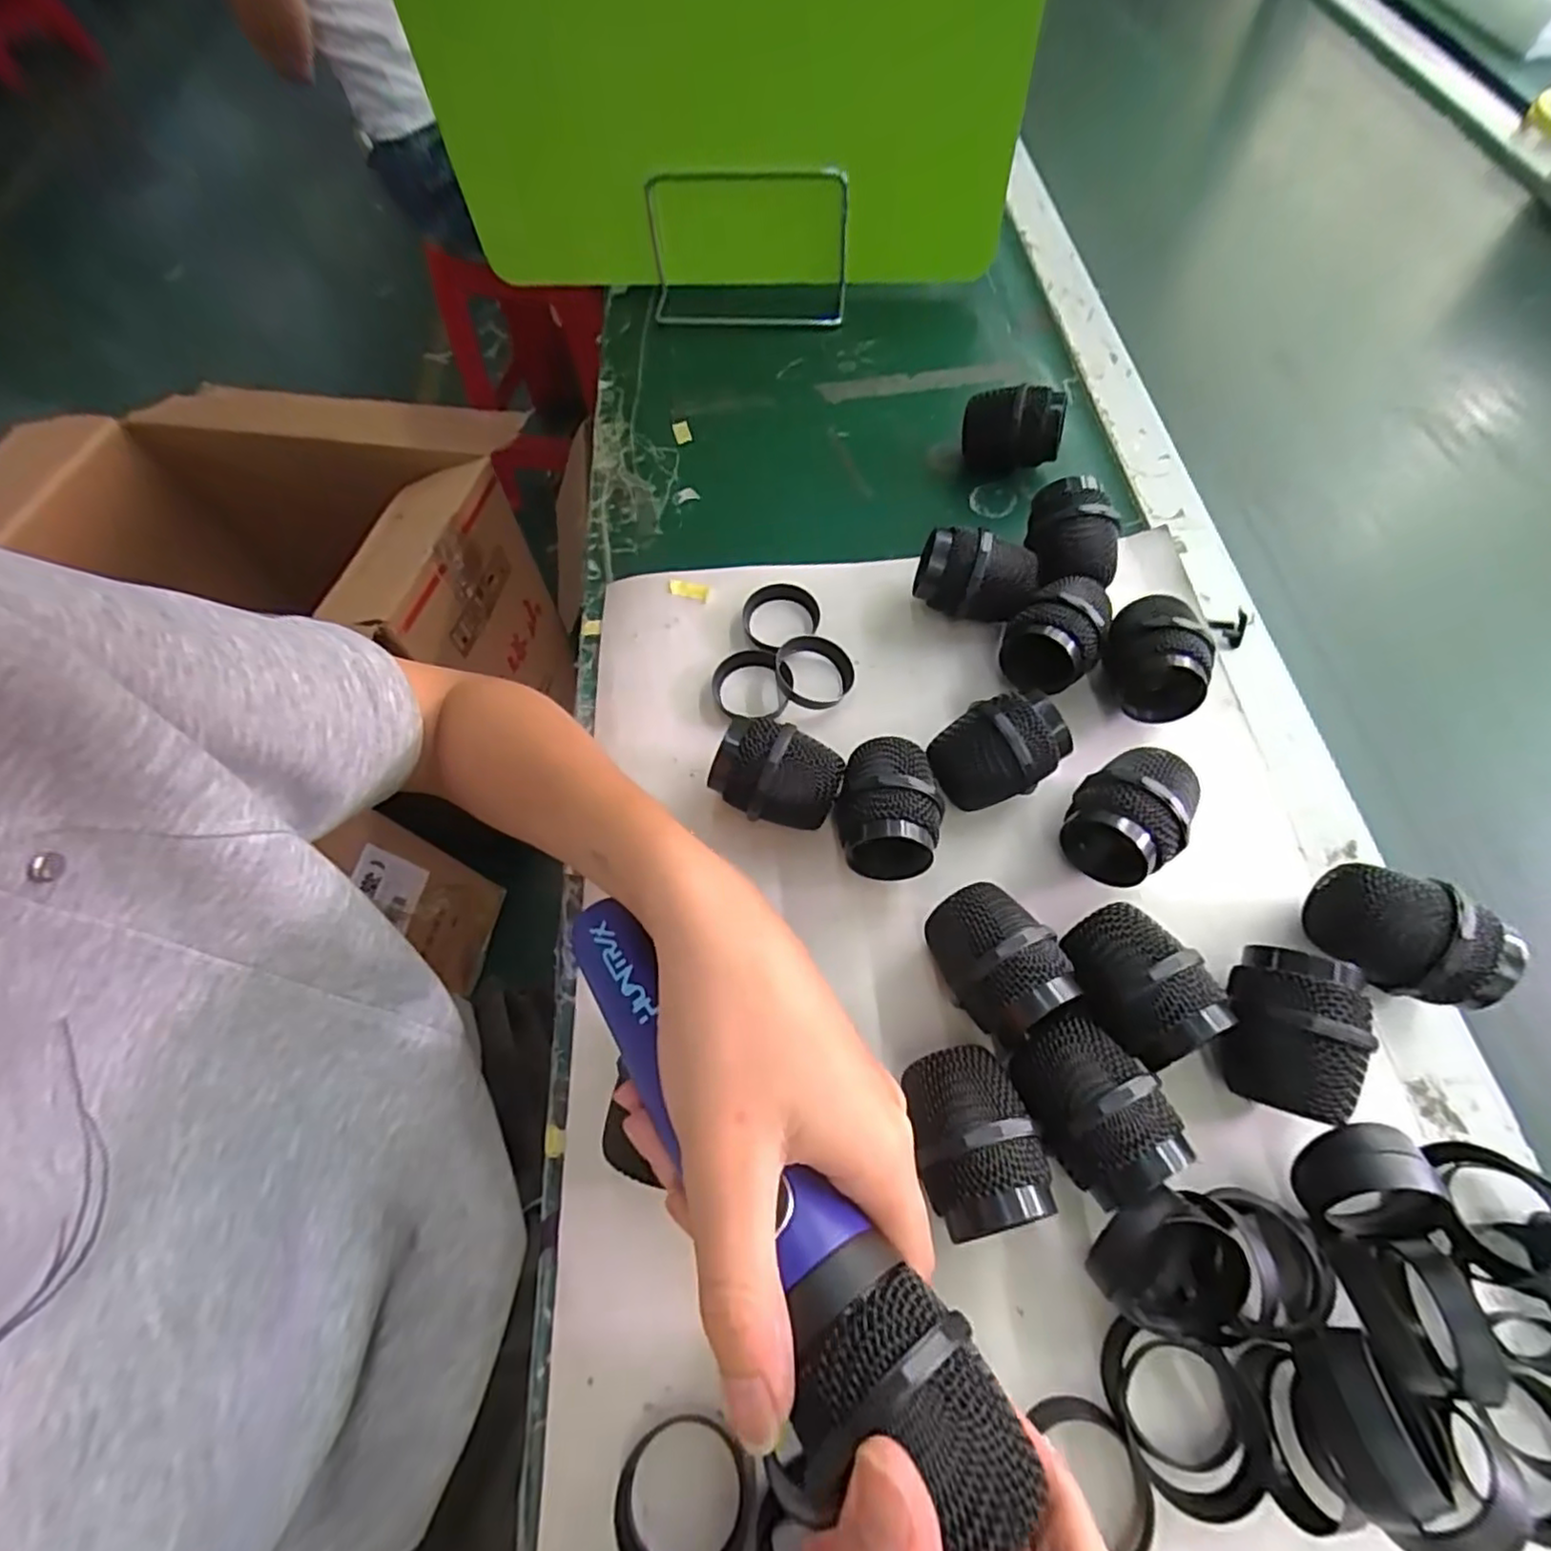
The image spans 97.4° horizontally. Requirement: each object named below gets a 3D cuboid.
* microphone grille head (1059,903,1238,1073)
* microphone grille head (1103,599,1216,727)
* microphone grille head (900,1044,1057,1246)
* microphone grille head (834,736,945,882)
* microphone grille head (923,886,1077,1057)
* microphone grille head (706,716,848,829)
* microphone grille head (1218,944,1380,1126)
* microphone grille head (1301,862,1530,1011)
[{"bbox_3d":[0.143,0.084,0.274,0.044,0.039,0.056,-30,66,-12],"label":"microphone grille head"},{"bbox_3d":[0.191,-0.059,0.346,0.047,0.046,0.059,16,66,10],"label":"microphone grille head"},{"bbox_3d":[0.072,0.136,0.258,0.041,0.049,0.057,-17,64,-6],"label":"microphone grille head"},{"bbox_3d":[0.052,0.015,0.319,0.045,0.048,0.061,1,64,3],"label":"microphone grille head"},{"bbox_3d":[0.090,0.078,0.285,0.045,0.048,0.058,-32,67,-12],"label":"microphone grille head"},{"bbox_3d":[0.002,0.002,0.329,0.058,0.049,0.041,21,67,12],"label":"microphone grille head"},{"bbox_3d":[0.199,0.100,0.266,0.043,0.048,0.054,18,66,11],"label":"microphone grille head"},{"bbox_3d":[0.256,0.068,0.279,0.063,0.046,0.043,20,66,12],"label":"microphone grille head"}]

